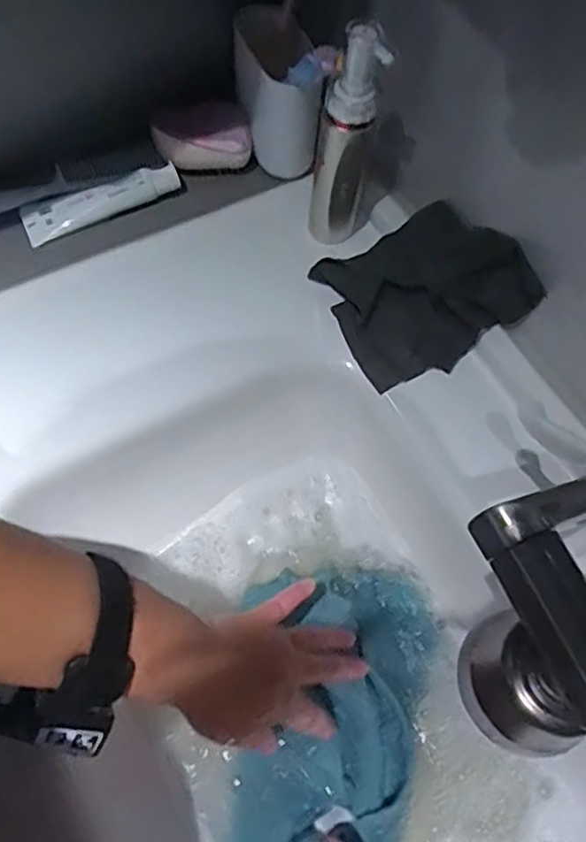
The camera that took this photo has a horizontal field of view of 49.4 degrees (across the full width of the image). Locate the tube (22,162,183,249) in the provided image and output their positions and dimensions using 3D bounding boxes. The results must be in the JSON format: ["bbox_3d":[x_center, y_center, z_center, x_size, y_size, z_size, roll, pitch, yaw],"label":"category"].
[{"bbox_3d":[-0.170,-0.195,0.564,0.138,0.026,0.036,-25,68,-15],"label":"tube"}]

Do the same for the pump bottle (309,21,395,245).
[{"bbox_3d":[0.043,-0.220,0.501,0.046,0.176,0.045,10,64,1],"label":"pump bottle"}]

